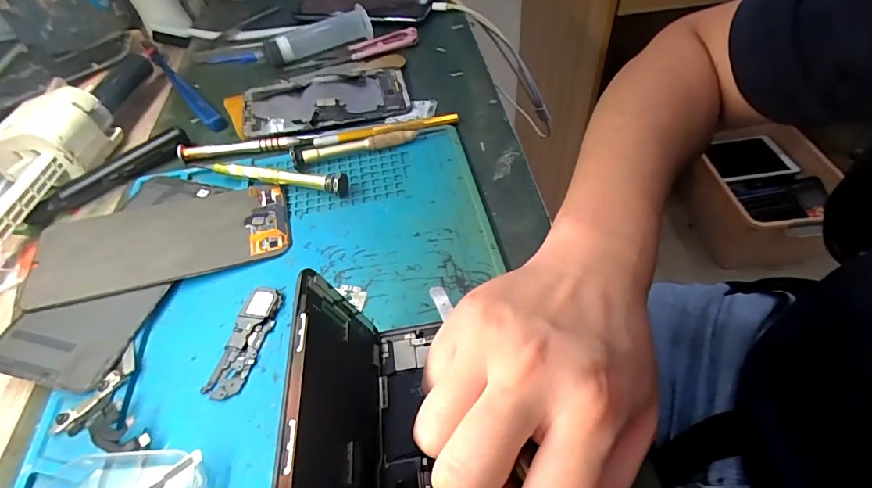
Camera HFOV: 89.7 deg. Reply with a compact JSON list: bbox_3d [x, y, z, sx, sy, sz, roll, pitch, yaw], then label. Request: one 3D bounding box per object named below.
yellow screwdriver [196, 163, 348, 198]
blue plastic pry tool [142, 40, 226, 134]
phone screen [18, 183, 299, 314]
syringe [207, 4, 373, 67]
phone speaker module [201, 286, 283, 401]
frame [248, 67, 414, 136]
[{"bbox_3d":[-0.118,-0.049,0.313,0.118,0.017,0.013,8,52,12],"label":"yellow screwdriver"},{"bbox_3d":[-0.242,-0.153,0.414,0.015,0.017,0.184,-35,56,-21],"label":"blue plastic pry tool"},{"bbox_3d":[-0.174,-0.005,0.281,0.150,0.005,0.070,-13,54,-13],"label":"phone screen"},{"bbox_3d":[-0.143,-0.201,0.434,0.160,0.019,0.037,-16,51,-8],"label":"syringe"},{"bbox_3d":[-0.104,0.051,0.240,0.021,0.005,0.064,6,51,10],"label":"phone speaker module"},{"bbox_3d":[-0.095,-0.126,0.379,0.137,0.009,0.072,-12,50,-4],"label":"frame"}]

